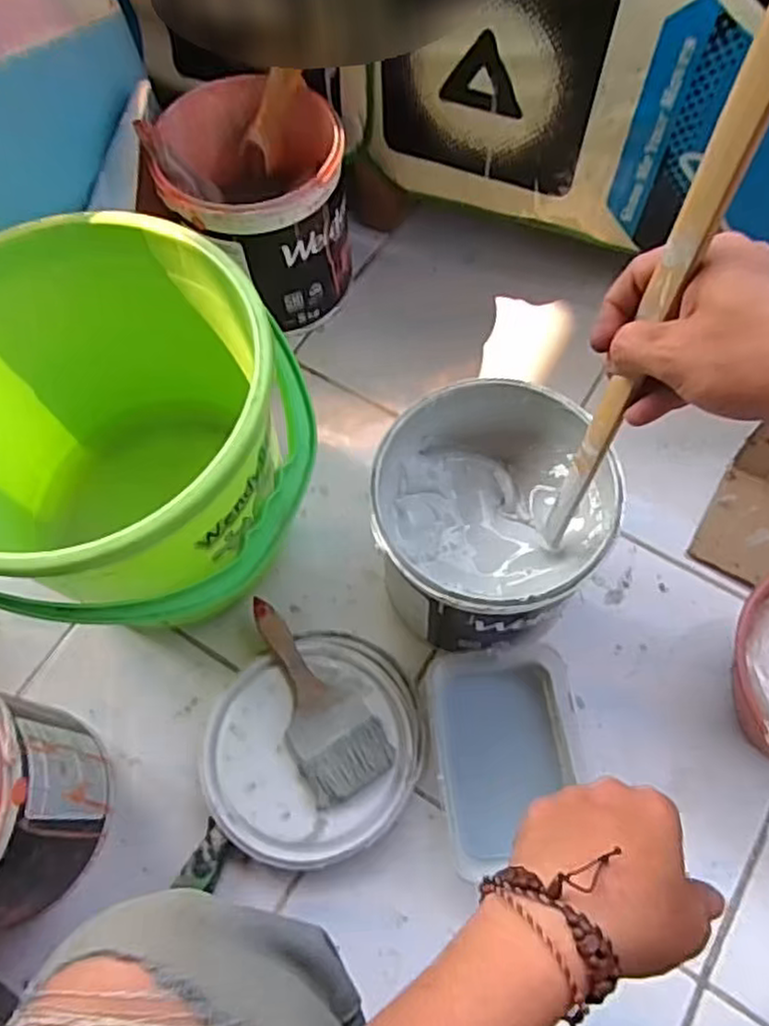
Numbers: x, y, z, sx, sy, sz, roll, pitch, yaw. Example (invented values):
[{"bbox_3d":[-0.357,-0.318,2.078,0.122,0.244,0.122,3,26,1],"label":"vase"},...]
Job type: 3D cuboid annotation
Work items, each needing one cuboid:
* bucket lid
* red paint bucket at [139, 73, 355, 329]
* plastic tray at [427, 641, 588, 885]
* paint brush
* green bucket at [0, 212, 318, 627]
[{"bbox_3d":[-0.059,0.191,0.585,0.179,0.019,0.170,0,62,0],"label":"bucket lid"},{"bbox_3d":[-0.128,-0.315,0.740,0.176,0.179,0.200,-22,69,-6],"label":"red paint bucket"},{"bbox_3d":[0.100,0.198,0.577,0.114,0.046,0.165,-6,68,1],"label":"plastic tray"},{"bbox_3d":[-0.062,0.147,0.596,0.072,0.015,0.178,-26,63,-14],"label":"paint brush"},{"bbox_3d":[-0.210,-0.048,0.582,0.279,0.252,0.272,-1,68,3],"label":"green bucket"}]

